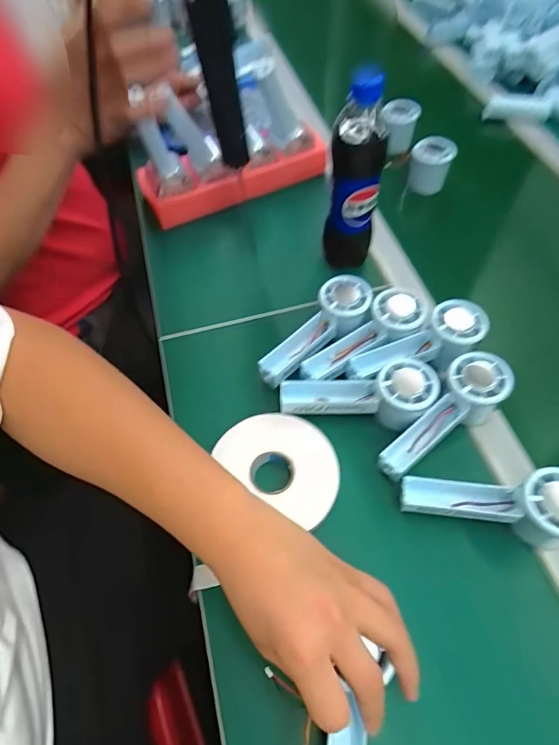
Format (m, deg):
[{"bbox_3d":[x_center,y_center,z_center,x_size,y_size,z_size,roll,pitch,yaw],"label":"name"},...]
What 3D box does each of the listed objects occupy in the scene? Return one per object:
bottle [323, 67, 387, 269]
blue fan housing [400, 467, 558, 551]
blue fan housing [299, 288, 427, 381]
[{"bbox_3d":[0.087,-0.221,0.514,0.059,0.216,0.067,11,58,8],"label":"bottle"},{"bbox_3d":[0.186,0.113,0.395,0.149,0.063,0.053,11,58,8],"label":"blue fan housing"},{"bbox_3d":[0.089,-0.042,0.485,0.155,0.041,0.055,-34,60,2],"label":"blue fan housing"}]

